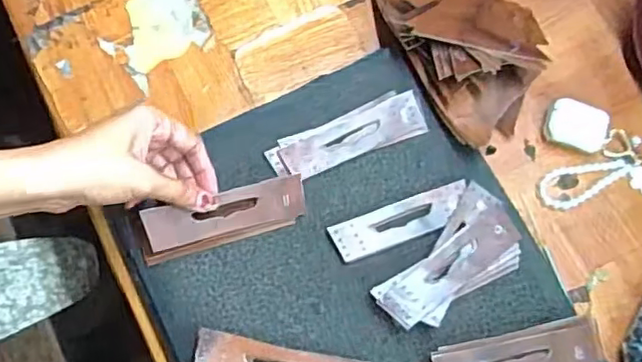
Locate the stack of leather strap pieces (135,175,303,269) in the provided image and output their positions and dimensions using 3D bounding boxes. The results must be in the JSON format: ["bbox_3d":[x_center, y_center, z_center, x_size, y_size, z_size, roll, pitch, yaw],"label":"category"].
[{"bbox_3d":[-0.075,0.028,0.481,0.126,0.011,0.043,-17,104,-11],"label":"stack of leather strap pieces"}]

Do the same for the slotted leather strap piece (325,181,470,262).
[{"bbox_3d":[0.064,0.033,0.487,0.113,0.005,0.031,-19,75,-7],"label":"slotted leather strap piece"}]

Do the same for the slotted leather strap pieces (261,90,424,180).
[{"bbox_3d":[0.021,-0.037,0.511,0.131,0.006,0.040,-21,76,-7],"label":"slotted leather strap pieces"}]

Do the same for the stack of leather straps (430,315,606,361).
[{"bbox_3d":[0.148,0.133,0.458,0.130,0.020,0.041,-11,75,-5],"label":"stack of leather straps"}]

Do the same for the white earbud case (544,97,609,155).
[{"bbox_3d":[0.226,-0.048,0.540,0.053,0.017,0.041,14,74,3],"label":"white earbud case"}]

